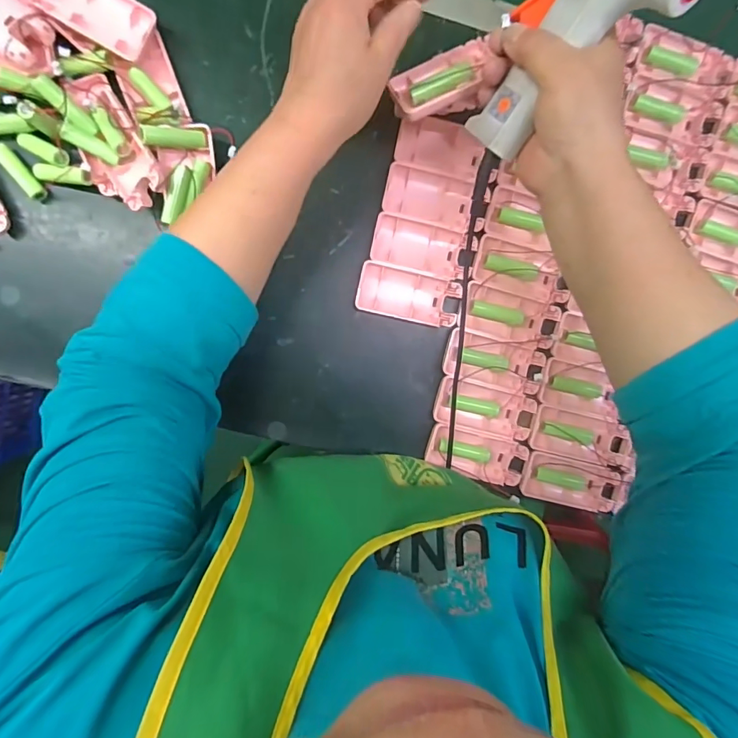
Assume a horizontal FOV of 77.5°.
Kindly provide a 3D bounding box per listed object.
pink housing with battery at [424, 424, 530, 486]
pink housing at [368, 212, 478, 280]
[{"bbox_3d":[0.103,0.083,0.439,0.094,0.017,0.043,16,93,-6],"label":"pink housing with battery"},{"bbox_3d":[0.051,-0.112,0.428,0.094,0.015,0.045,12,93,-6],"label":"pink housing"}]

